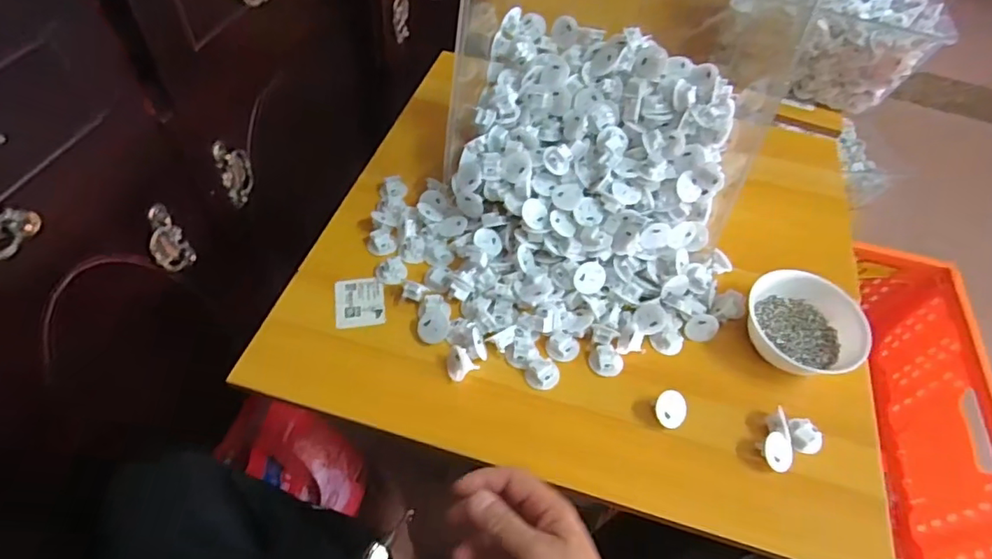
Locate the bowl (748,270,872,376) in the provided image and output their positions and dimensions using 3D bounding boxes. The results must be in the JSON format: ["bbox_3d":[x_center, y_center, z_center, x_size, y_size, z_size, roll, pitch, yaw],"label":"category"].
[{"bbox_3d":[0.312,0.049,0.564,0.116,0.051,0.108,37,59,19],"label":"bowl"}]

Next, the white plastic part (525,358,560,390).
[{"bbox_3d":[0.046,0.092,0.537,0.032,0.020,0.027,23,55,11],"label":"white plastic part"}]

